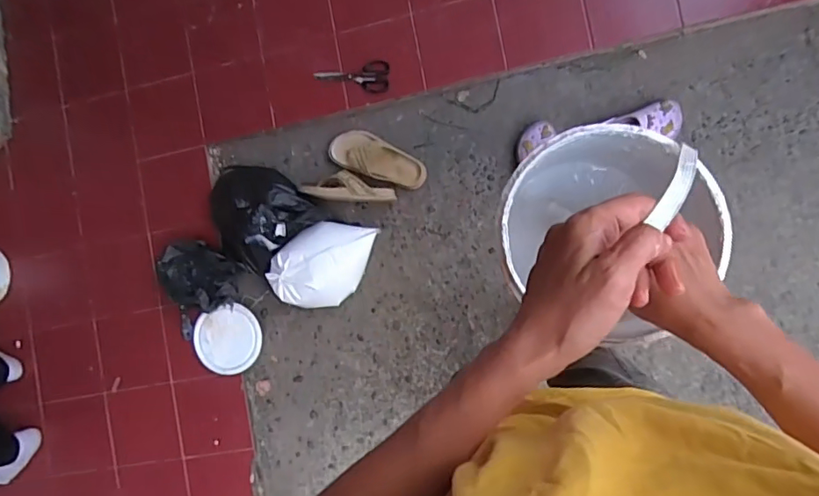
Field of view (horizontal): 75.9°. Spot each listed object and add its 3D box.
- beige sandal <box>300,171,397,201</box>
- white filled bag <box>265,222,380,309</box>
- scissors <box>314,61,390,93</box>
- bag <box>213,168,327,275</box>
[{"bbox_3d":[-0.160,-0.158,1.326,0.244,0.086,0.085,5,89,9],"label":"beige sandal"},{"bbox_3d":[-0.212,0.039,1.339,0.291,0.092,0.195,-38,83,6],"label":"white filled bag"},{"bbox_3d":[-0.146,-0.431,1.346,0.195,0.016,0.078,-4,90,8],"label":"scissors"},{"bbox_3d":[-0.408,-0.088,1.313,0.314,0.177,0.247,37,94,9],"label":"bag"}]

